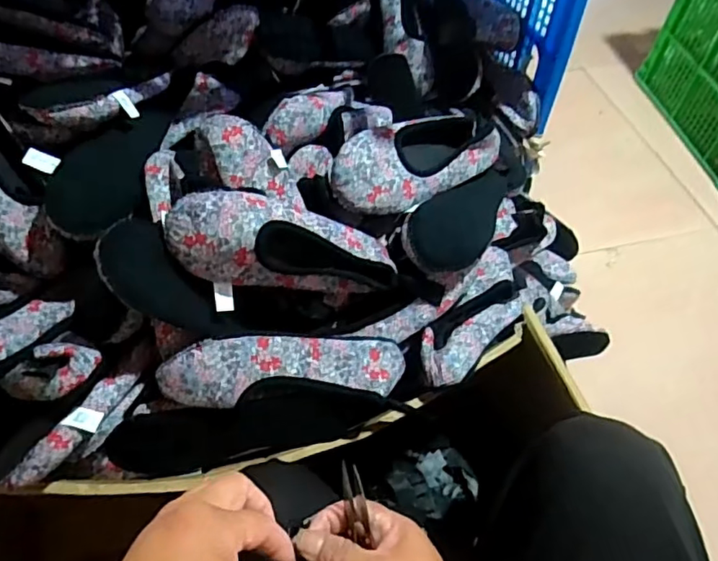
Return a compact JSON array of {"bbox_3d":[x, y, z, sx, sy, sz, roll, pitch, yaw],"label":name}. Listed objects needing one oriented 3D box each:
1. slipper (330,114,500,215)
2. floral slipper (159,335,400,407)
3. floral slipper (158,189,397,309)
[{"bbox_3d":[0.071,-0.153,0.717,0.243,0.060,0.103,-29,98,-25],"label":"slipper"},{"bbox_3d":[-0.076,0.089,0.600,0.247,0.055,0.068,-2,54,-4],"label":"floral slipper"},{"bbox_3d":[-0.081,-0.028,0.614,0.246,0.088,0.084,9,49,-29],"label":"floral slipper"}]

